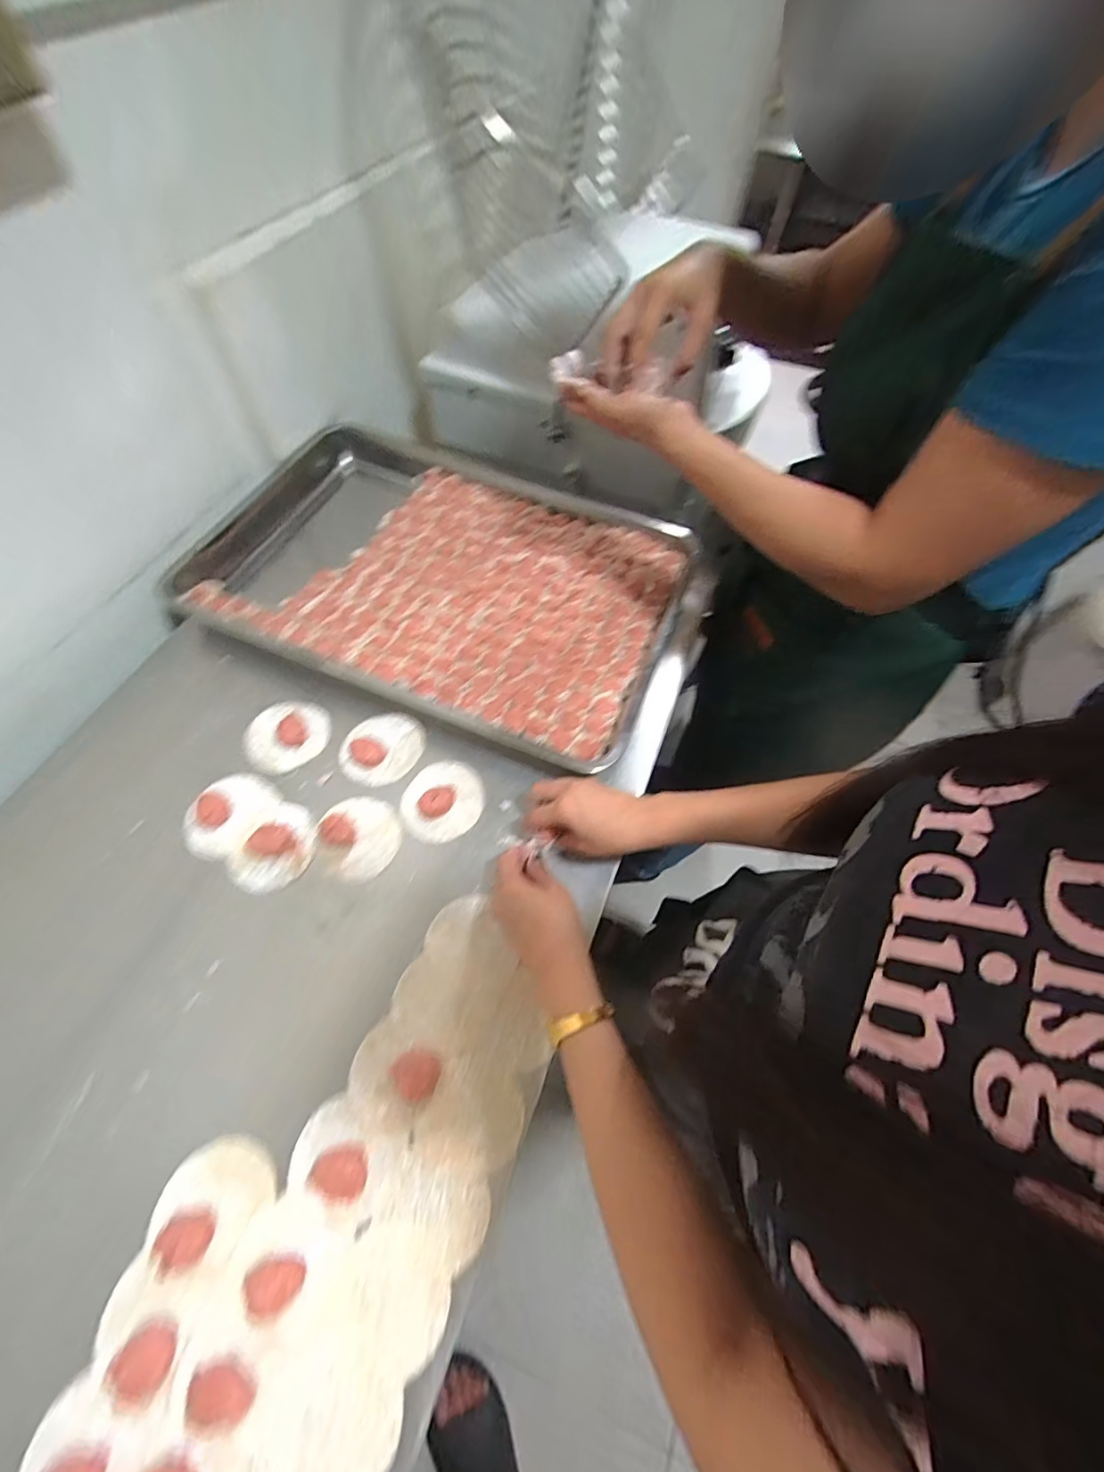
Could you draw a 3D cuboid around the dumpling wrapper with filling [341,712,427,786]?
[{"bbox_3d":[-0.189,0.012,0.570,0.094,0.019,0.075,-33,69,-18],"label":"dumpling wrapper with filling"}]

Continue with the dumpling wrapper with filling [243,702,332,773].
[{"bbox_3d":[-0.298,-0.002,0.573,0.090,0.014,0.073,-36,70,-19],"label":"dumpling wrapper with filling"}]

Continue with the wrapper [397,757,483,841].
[{"bbox_3d":[-0.118,0.064,0.539,0.087,0.023,0.085,1,63,-2],"label":"wrapper"}]

